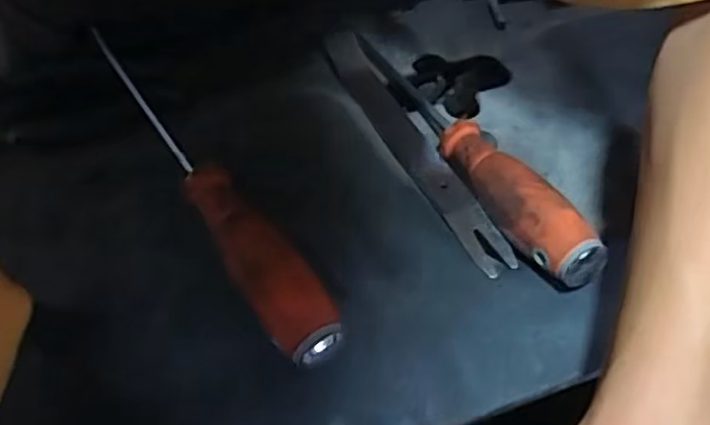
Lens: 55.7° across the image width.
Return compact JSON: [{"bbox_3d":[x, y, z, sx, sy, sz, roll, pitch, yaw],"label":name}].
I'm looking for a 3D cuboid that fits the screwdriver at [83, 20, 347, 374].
[{"bbox_3d":[-0.079,-0.021,0.340,0.029,0.035,0.238,-28,64,-18],"label":"screwdriver"}]

